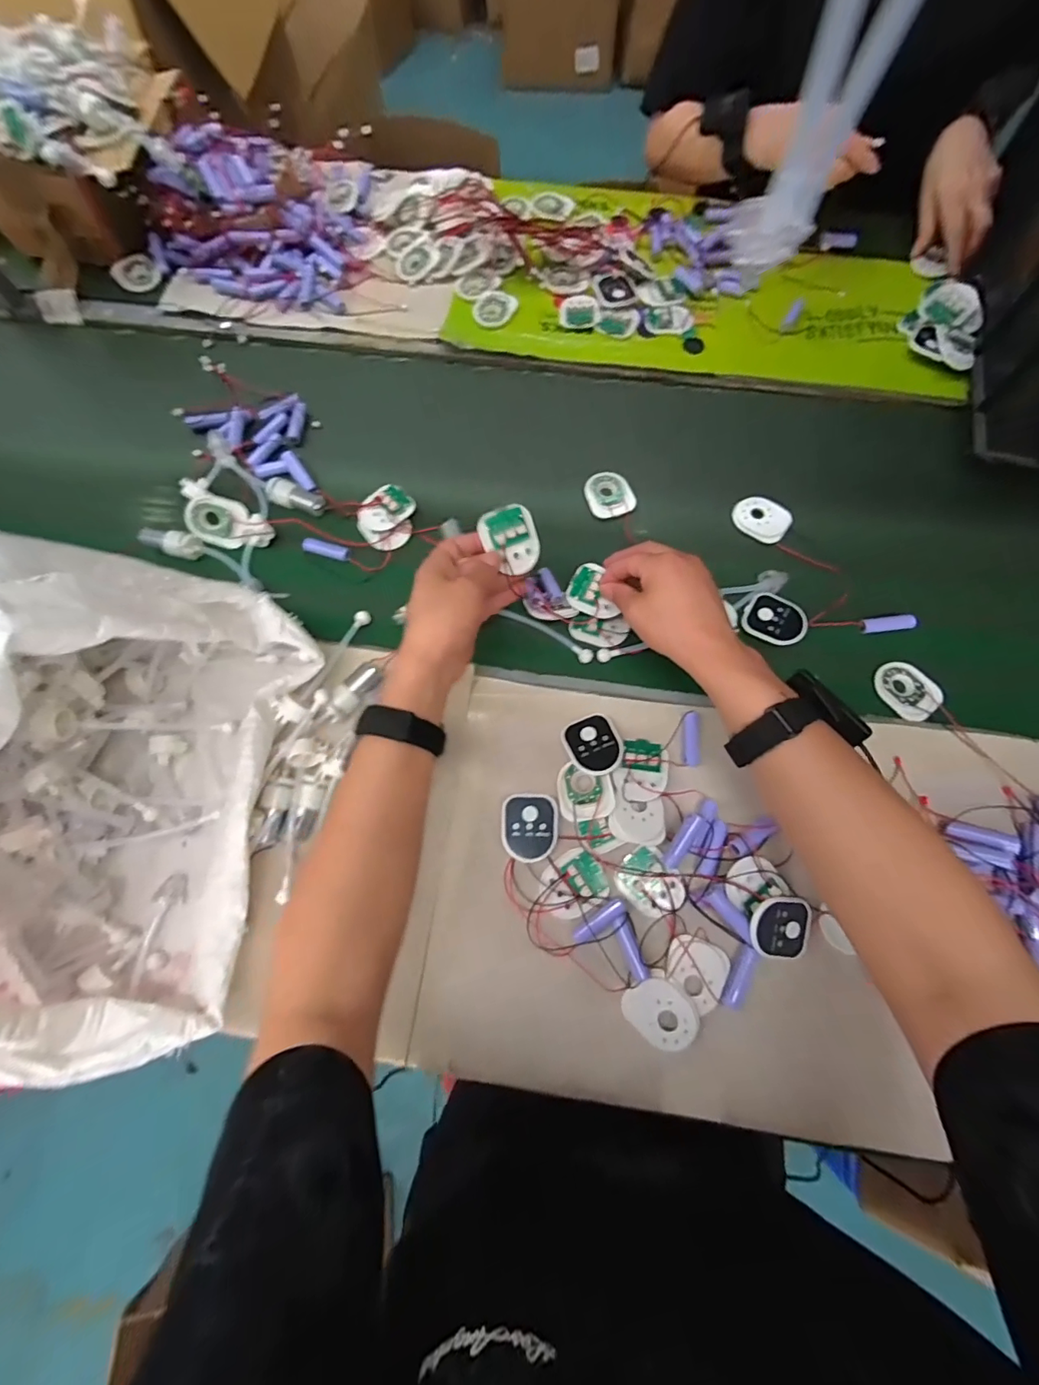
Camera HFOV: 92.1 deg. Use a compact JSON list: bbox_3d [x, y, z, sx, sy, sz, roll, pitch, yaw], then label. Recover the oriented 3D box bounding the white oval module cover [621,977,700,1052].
[{"bbox_3d":[0.114,0.254,0.398,0.058,0.010,0.045,35,86,16],"label":"white oval module cover"}]

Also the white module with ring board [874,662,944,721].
[{"bbox_3d":[0.373,-0.003,0.482,0.045,0.013,0.058,-29,76,-7],"label":"white module with ring board"}]

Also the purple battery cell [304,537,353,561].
[{"bbox_3d":[-0.208,-0.154,0.547,0.054,0.017,0.015,17,76,5],"label":"purple battery cell"}]

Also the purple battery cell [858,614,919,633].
[{"bbox_3d":[0.366,-0.068,0.497,0.047,0.014,0.014,-5,74,17],"label":"purple battery cell"}]

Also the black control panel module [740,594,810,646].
[{"bbox_3d":[0.258,-0.074,0.504,0.058,0.009,0.051,20,76,6],"label":"black control panel module"}]

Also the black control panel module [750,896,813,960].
[{"bbox_3d":[0.212,0.190,0.405,0.054,0.006,0.048,13,82,-15],"label":"black control panel module"}]

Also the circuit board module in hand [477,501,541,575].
[{"bbox_3d":[-0.006,-0.136,0.451,0.049,0.011,0.059,-24,110,-13],"label":"circuit board module in hand"}]

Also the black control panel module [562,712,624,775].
[{"bbox_3d":[0.068,0.047,0.459,0.048,0.010,0.056,-24,76,-6],"label":"black control panel module"}]

